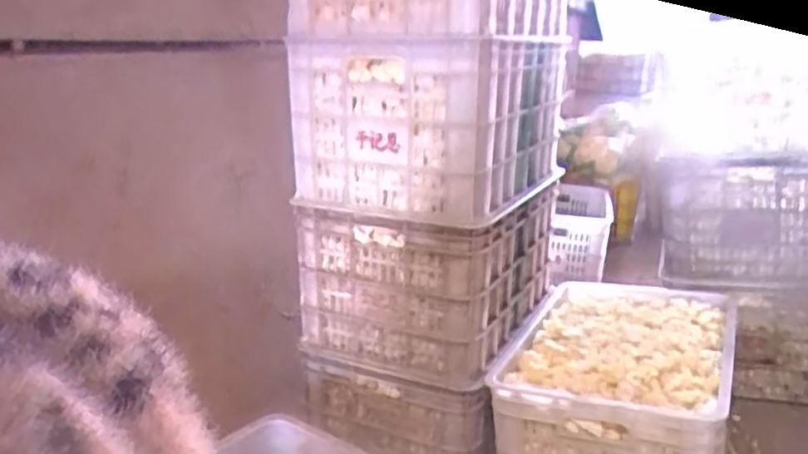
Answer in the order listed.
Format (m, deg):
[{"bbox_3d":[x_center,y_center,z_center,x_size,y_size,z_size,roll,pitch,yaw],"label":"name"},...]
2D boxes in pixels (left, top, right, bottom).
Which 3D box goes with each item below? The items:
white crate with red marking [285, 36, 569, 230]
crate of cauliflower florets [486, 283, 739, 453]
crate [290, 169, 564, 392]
[{"bbox_3d":[0.065,-0.193,1.191,0.364,0.278,0.408,1,15,29],"label":"white crate with red marking"},{"bbox_3d":[0.412,0.320,1.240,0.366,0.262,0.526,1,14,28],"label":"crate of cauliflower florets"},{"bbox_3d":[0.061,0.074,1.273,0.372,0.268,0.399,1,15,29],"label":"crate"}]

